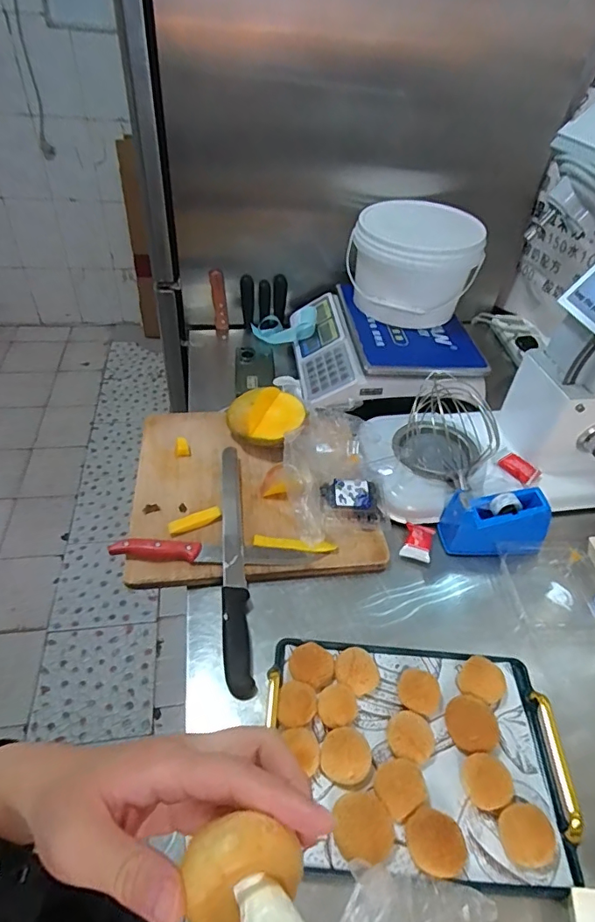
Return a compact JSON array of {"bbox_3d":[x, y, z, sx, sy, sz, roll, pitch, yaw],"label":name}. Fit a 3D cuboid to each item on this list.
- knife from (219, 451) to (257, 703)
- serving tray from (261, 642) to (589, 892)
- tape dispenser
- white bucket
[{"bbox_3d":[-0.088,0.122,0.678,0.033,0.015,0.381,-3,46,-8],"label":"knife"},{"bbox_3d":[0.123,0.299,0.518,0.298,0.037,0.215,4,45,-2],"label":"serving tray"},{"bbox_3d":[0.286,0.088,0.710,0.140,0.081,0.065,1,45,-4],"label":"tape dispenser"},{"bbox_3d":[0.220,-0.377,0.970,0.200,0.198,0.200,3,45,-3],"label":"white bucket"}]

